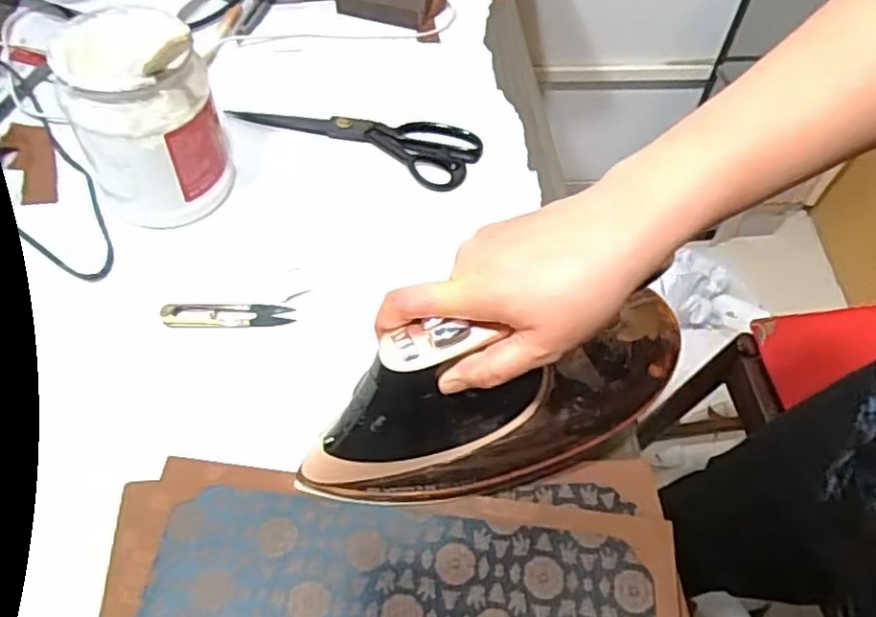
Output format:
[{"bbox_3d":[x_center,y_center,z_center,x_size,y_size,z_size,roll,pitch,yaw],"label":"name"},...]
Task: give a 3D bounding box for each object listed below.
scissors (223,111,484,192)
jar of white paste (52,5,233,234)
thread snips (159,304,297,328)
[{"bbox_3d":[-0.080,-0.184,0.712,0.250,0.011,0.083,21,56,12],"label":"scissors"},{"bbox_3d":[-0.246,-0.158,0.586,0.109,0.172,0.105,1,55,-2],"label":"jar of white paste"},{"bbox_3d":[-0.173,0.004,0.573,0.104,0.011,0.021,-4,55,-5],"label":"thread snips"}]

